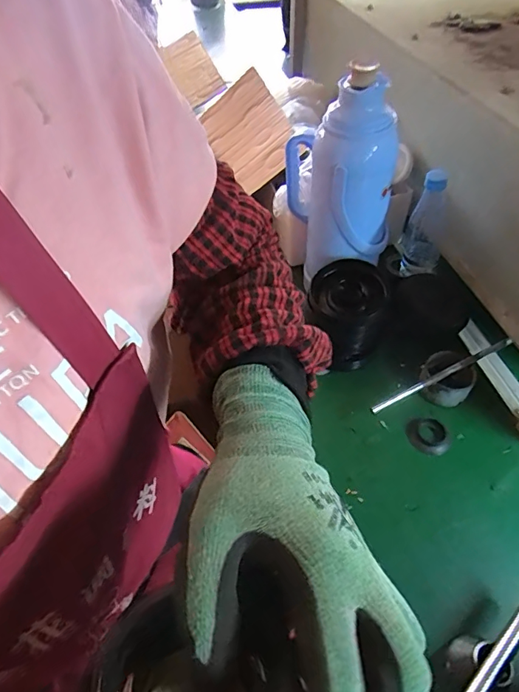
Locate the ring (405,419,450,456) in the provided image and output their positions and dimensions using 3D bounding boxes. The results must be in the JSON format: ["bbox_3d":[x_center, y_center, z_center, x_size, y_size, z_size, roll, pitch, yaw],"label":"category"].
[{"bbox_3d":[0.251,0.134,0.685,0.047,0.025,0.062,-36,58,-27],"label":"ring"}]

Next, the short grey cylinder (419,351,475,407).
[{"bbox_3d":[0.292,0.048,0.716,0.075,0.062,0.072,0,49,0],"label":"short grey cylinder"}]

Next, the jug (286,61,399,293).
[{"bbox_3d":[0.130,-0.262,0.701,0.137,0.287,0.130,-17,51,-14],"label":"jug"}]

